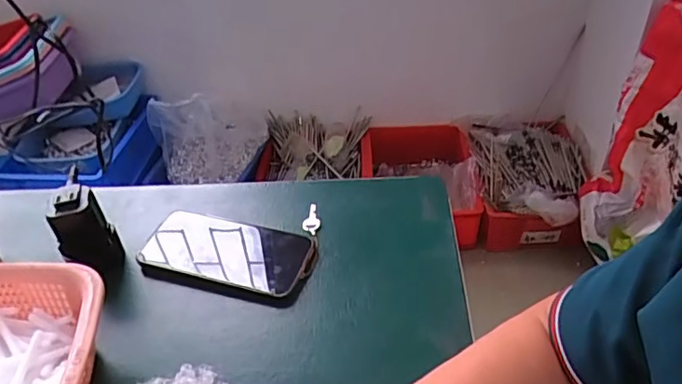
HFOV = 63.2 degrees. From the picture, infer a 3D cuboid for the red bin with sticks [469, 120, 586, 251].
[{"bbox_3d":[0.530,-0.044,1.597,0.291,0.166,0.443,0,40,6],"label":"red bin with sticks"}]

